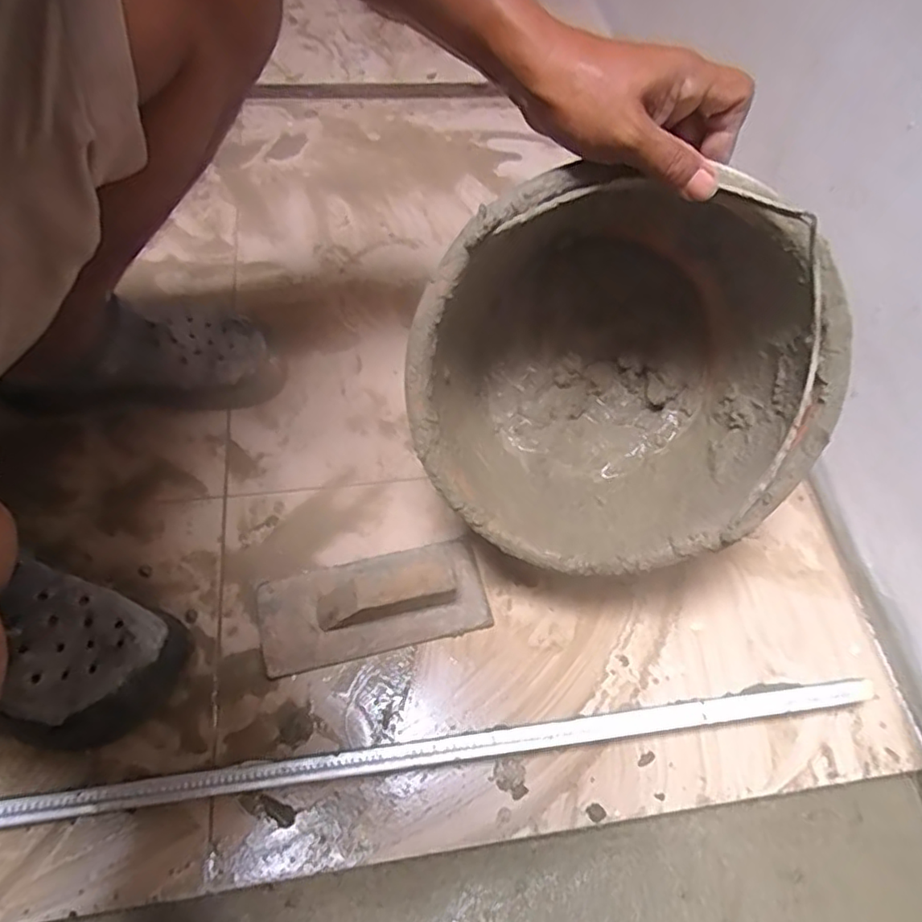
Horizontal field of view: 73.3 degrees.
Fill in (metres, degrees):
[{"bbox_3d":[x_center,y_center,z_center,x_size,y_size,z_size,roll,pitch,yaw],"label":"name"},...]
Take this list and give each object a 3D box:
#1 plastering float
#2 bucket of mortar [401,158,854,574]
[{"bbox_3d":[-0.071,0.111,0.499,0.180,0.040,0.080,-12,61,-11],"label":"plastering float"},{"bbox_3d":[0.110,-0.074,0.485,0.271,0.266,0.186,19,22,1],"label":"bucket of mortar"}]

